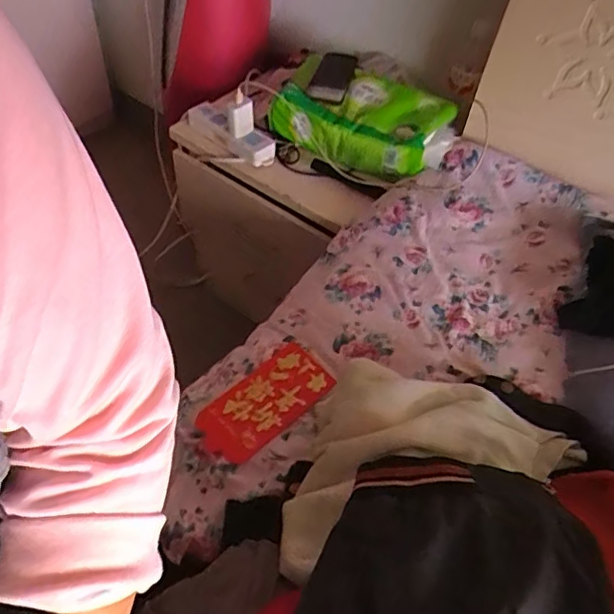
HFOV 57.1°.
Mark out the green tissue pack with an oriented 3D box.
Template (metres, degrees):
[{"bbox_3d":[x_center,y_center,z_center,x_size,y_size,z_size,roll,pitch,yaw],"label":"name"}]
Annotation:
[{"bbox_3d":[0.092,-0.353,1.043,0.317,0.105,0.196,24,53,13],"label":"green tissue pack"}]

